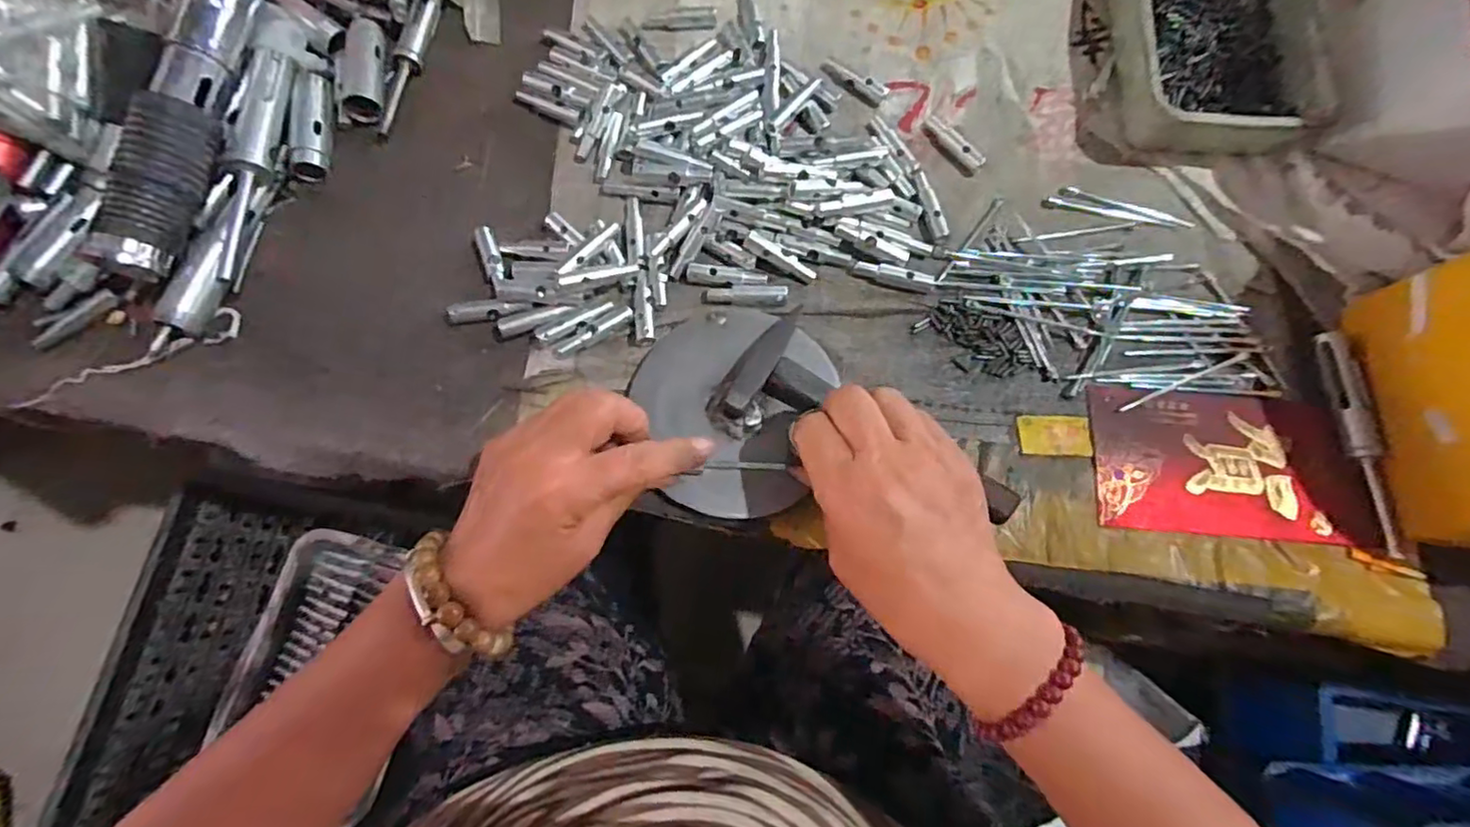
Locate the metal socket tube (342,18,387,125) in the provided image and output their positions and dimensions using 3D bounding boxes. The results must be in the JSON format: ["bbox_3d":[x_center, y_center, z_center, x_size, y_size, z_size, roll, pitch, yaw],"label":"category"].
[{"bbox_3d":[-0.251,-0.232,0.420,0.026,0.018,0.069,-5,77,-1],"label":"metal socket tube"}]

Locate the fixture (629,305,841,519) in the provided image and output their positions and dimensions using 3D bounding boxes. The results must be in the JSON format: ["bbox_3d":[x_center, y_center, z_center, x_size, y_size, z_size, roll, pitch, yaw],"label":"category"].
[{"bbox_3d":[-0.003,-0.006,0.365,0.112,0.029,0.126,5,77,1],"label":"fixture"}]

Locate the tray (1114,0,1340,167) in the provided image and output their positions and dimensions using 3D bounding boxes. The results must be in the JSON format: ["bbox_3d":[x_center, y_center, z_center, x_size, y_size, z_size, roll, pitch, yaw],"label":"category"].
[{"bbox_3d":[0.329,-0.268,0.423,0.127,0.040,0.190,4,77,1],"label":"tray"}]

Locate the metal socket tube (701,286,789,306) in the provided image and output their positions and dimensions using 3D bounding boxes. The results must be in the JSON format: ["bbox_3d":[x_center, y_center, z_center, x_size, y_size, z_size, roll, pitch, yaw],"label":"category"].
[{"bbox_3d":[0.006,-0.075,0.391,0.053,0.007,0.012,3,77,1],"label":"metal socket tube"}]

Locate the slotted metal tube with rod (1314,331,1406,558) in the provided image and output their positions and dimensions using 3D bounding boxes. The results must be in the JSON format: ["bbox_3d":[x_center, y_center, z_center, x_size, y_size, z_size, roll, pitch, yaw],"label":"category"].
[{"bbox_3d":[0.366,0.015,0.364,0.015,0.015,0.132,0,77,0],"label":"slotted metal tube with rod"}]

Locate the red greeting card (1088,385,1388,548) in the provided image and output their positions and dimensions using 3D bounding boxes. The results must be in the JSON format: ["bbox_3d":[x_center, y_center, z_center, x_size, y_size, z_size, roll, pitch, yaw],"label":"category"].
[{"bbox_3d":[0.295,0.029,0.369,0.157,0.005,0.086,4,77,1],"label":"red greeting card"}]

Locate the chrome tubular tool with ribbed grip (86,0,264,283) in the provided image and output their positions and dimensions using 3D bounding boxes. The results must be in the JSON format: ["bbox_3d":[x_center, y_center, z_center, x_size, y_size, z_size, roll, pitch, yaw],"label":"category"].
[{"bbox_3d":[-0.310,-0.266,0.387,0.032,0.041,0.382,10,77,2],"label":"chrome tubular tool with ribbed grip"}]

